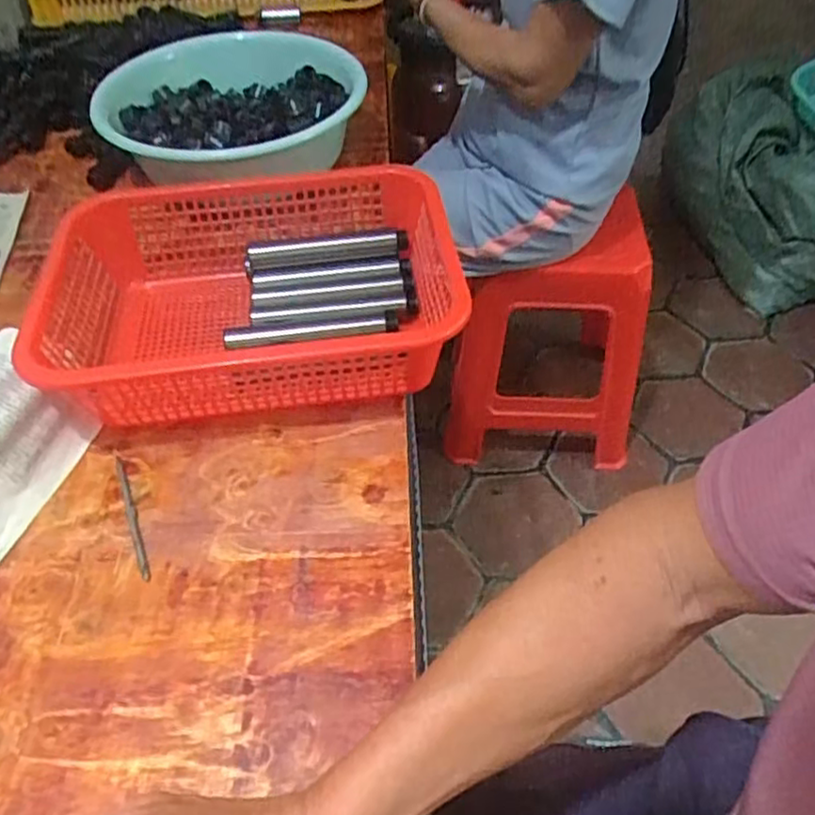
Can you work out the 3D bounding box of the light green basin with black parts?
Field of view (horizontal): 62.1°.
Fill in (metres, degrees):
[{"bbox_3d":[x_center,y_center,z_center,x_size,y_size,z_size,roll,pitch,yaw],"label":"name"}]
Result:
[{"bbox_3d":[-0.207,-0.362,0.795,0.293,0.103,0.340,-15,49,-11],"label":"light green basin with black parts"}]

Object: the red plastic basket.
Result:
[{"bbox_3d":[-0.128,-0.095,0.597,0.325,0.100,0.246,-5,47,-2],"label":"red plastic basket"}]

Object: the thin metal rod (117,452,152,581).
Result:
[{"bbox_3d":[-0.202,0.078,0.496,0.007,0.004,0.113,-20,50,-15],"label":"thin metal rod"}]

